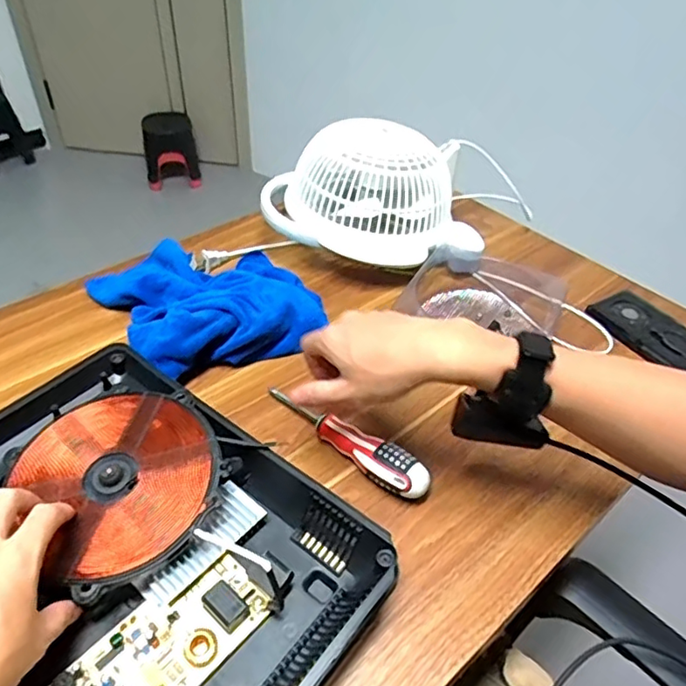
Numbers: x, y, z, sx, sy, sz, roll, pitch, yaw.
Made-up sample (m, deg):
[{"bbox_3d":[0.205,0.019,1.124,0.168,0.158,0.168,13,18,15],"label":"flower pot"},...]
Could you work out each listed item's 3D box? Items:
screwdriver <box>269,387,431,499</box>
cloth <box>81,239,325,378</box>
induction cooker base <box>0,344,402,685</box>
[{"bbox_3d":[-0.004,0.086,0.528,0.182,0.033,0.032,29,48,26],"label":"screwdriver"},{"bbox_3d":[-0.155,-0.059,0.673,0.212,0.061,0.254,-24,49,-26],"label":"cloth"},{"bbox_3d":[-0.177,0.154,0.419,0.351,0.069,0.270,27,48,24],"label":"induction cooker base"}]

